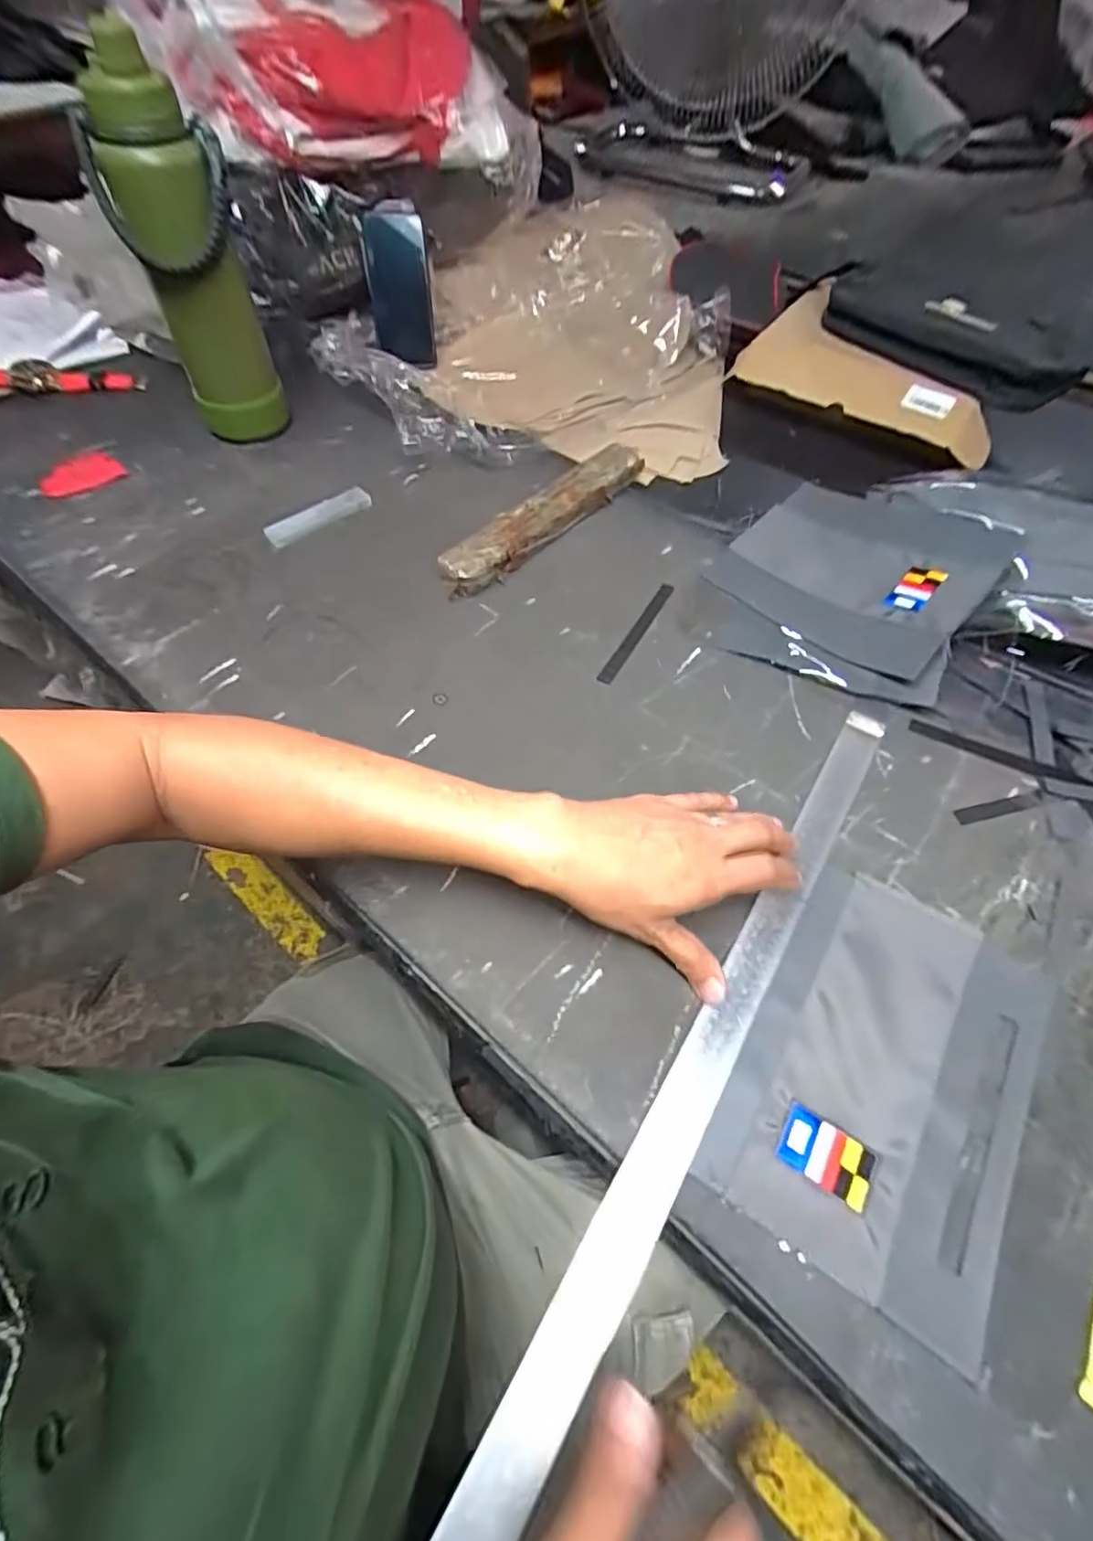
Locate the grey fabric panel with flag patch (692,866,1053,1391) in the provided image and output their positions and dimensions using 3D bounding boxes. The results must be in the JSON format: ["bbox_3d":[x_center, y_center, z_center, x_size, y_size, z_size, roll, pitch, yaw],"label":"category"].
[{"bbox_3d":[0.201,0.176,0.354,0.151,0.005,0.219,29,60,16],"label":"grey fabric panel with flag patch"}]

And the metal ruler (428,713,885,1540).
[{"bbox_3d":[0.101,0.160,0.365,0.028,0.006,0.575,27,60,21],"label":"metal ruler"}]

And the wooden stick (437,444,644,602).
[{"bbox_3d":[0.000,-0.255,0.602,0.042,0.037,0.257,37,64,20],"label":"wooden stick"}]

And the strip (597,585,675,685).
[{"bbox_3d":[0.082,-0.125,0.548,0.013,0.005,0.136,27,61,15],"label":"strip"}]

